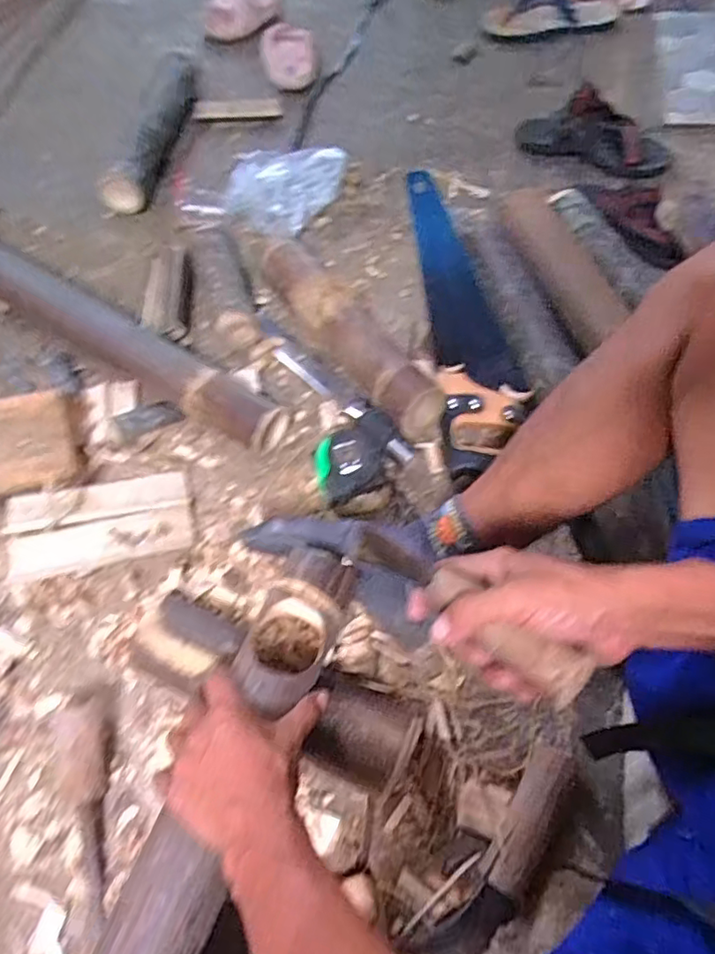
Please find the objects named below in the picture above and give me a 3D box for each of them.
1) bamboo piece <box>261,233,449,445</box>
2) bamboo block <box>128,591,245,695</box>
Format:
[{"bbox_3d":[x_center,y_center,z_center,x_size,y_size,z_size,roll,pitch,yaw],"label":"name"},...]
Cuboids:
[{"bbox_3d":[-0.014,-0.188,0.766,0.078,0.078,0.346,-32,69,-20],"label":"bamboo piece"},{"bbox_3d":[-0.164,0.163,0.577,0.102,0.055,0.084,21,62,7],"label":"bamboo block"}]

